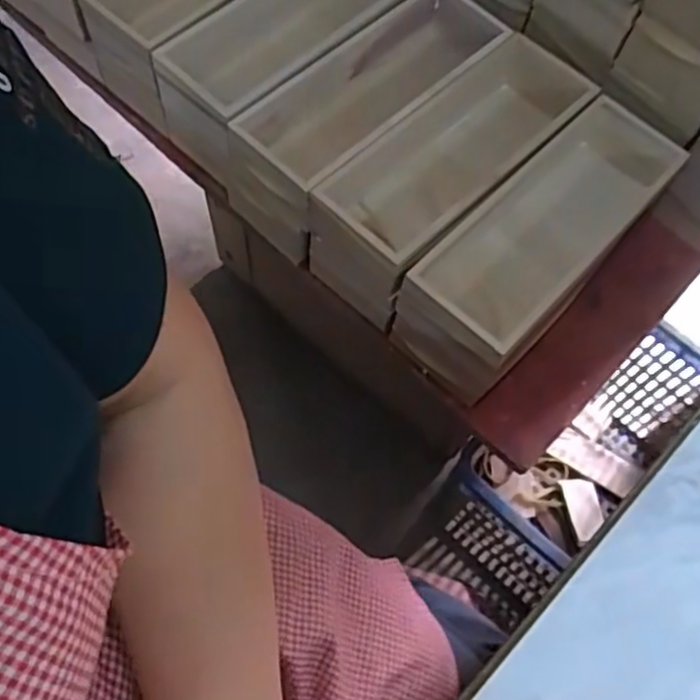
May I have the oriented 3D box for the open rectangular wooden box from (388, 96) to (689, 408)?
[{"bbox_3d":[0.175,-0.098,0.654,0.111,0.103,0.295,40,69,14],"label":"open rectangular wooden box"}]

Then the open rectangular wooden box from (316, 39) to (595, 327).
[{"bbox_3d":[0.100,-0.168,0.682,0.108,0.116,0.296,42,69,15],"label":"open rectangular wooden box"}]

